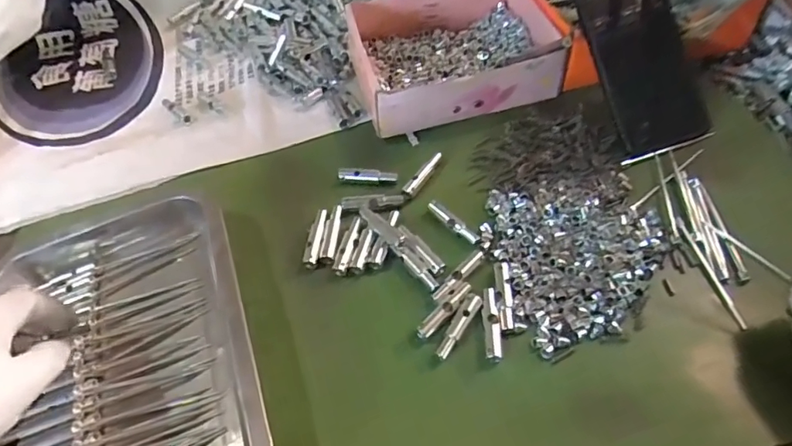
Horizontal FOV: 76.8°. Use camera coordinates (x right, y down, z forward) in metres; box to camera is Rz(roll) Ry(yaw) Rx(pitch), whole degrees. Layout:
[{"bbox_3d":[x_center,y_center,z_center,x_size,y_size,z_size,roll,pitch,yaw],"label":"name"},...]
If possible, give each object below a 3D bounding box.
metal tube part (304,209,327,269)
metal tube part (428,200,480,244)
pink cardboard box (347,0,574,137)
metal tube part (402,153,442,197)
[{"bbox_3d":[-0.064,0.012,0.404,0.011,0.009,0.052,2,56,7],"label":"metal tube part"},{"bbox_3d":[0.045,-0.001,0.392,0.010,0.005,0.050,-37,60,-18],"label":"metal tube part"},{"bbox_3d":[0.053,-0.164,0.473,0.182,0.054,0.150,-19,57,-4],"label":"pink cardboard box"},{"bbox_3d":[0.024,-0.042,0.429,0.012,0.008,0.051,28,63,22],"label":"metal tube part"}]

